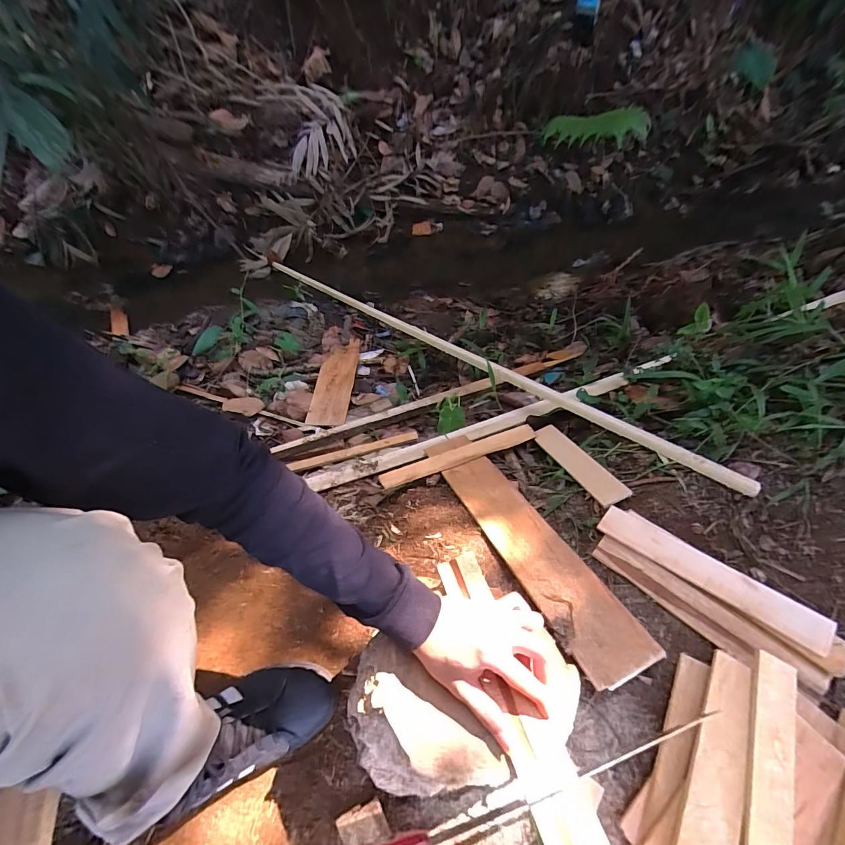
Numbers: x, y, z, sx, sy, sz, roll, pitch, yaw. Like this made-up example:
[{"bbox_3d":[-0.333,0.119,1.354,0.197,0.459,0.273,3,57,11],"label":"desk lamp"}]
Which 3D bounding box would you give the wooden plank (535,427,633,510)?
[{"bbox_3d":[0.305,0.077,0.786,0.055,0.011,0.258,-24,29,-3],"label":"wooden plank"}]

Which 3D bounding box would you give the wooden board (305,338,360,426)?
[{"bbox_3d":[-0.252,-0.121,1.135,0.105,0.019,0.334,1,50,1],"label":"wooden board"}]

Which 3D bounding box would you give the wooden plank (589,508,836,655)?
[{"bbox_3d":[0.400,0.212,0.564,0.281,0.007,0.049,29,74,31],"label":"wooden plank"}]

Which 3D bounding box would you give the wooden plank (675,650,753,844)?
[{"bbox_3d":[0.320,0.364,0.428,0.058,0.012,0.211,24,63,12],"label":"wooden plank"}]

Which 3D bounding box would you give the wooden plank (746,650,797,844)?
[{"bbox_3d":[0.375,0.366,0.423,0.043,0.007,0.211,24,65,9],"label":"wooden plank"}]

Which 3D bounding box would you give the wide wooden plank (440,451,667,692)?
[{"bbox_3d":[0.176,0.198,0.653,0.112,0.022,0.437,-17,35,-15],"label":"wide wooden plank"}]

